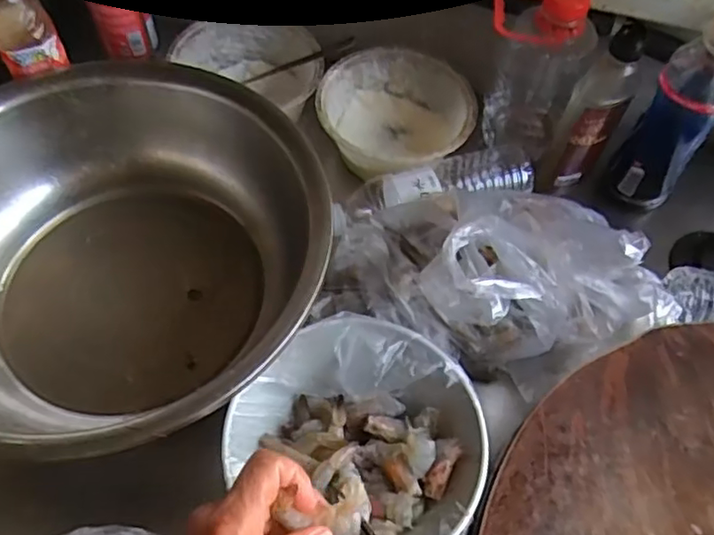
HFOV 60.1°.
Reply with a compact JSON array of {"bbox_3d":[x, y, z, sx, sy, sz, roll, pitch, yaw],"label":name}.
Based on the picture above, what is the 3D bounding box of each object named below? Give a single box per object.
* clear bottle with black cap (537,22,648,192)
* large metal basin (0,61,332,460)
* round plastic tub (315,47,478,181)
[{"bbox_3d":[0.227,-0.145,0.596,0.050,0.174,0.059,27,62,12],"label":"clear bottle with black cap"},{"bbox_3d":[-0.213,-0.004,0.542,0.366,0.134,0.347,0,60,-1],"label":"large metal basin"},{"bbox_3d":[0.040,-0.155,0.674,0.155,0.075,0.159,1,60,-2],"label":"round plastic tub"}]

